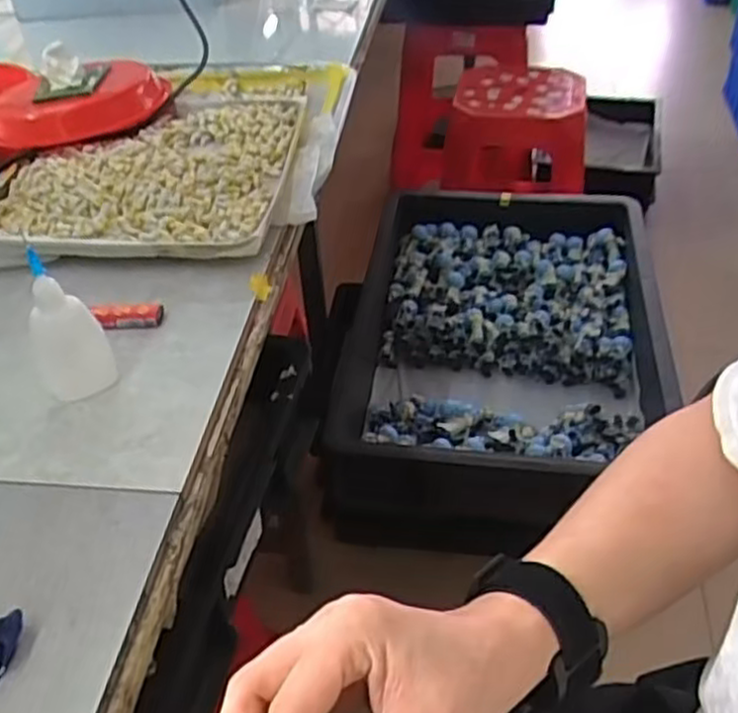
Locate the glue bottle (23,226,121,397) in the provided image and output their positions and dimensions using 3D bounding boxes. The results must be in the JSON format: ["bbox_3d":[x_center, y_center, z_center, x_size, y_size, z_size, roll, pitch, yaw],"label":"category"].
[{"bbox_3d":[-0.184,-0.019,0.464,0.039,0.096,0.037,-21,44,-19],"label":"glue bottle"}]

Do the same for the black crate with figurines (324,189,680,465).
[{"bbox_3d":[0.188,-0.030,1.098,0.424,0.163,0.570,2,41,6],"label":"black crate with figurines"}]

